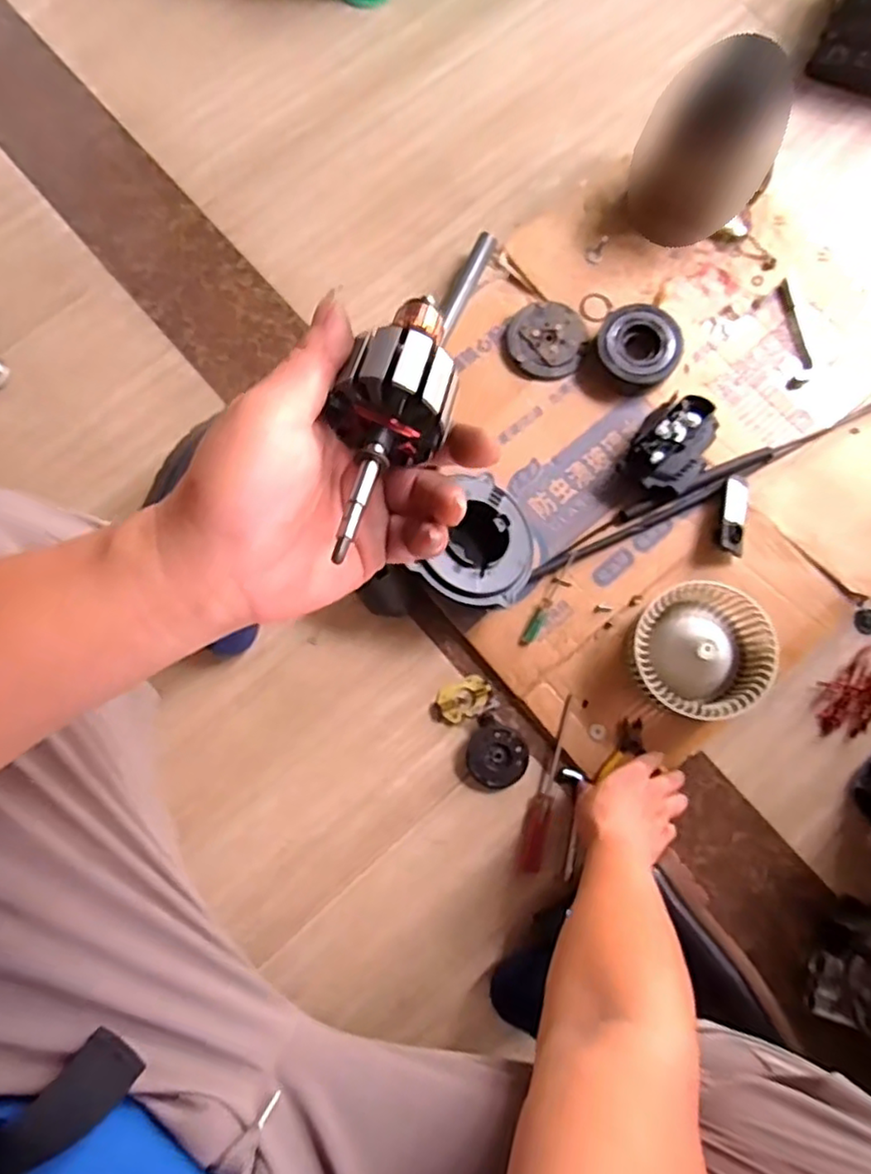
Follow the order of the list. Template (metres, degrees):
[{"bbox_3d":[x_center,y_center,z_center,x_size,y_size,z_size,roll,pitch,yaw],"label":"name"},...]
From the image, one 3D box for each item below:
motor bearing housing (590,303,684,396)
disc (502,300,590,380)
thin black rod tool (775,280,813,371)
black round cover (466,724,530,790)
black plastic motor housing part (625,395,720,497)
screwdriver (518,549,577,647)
[{"bbox_3d":[0.249,-0.293,0.809,0.101,0.040,0.107,0,79,1],"label":"motor bearing housing"},{"bbox_3d":[0.140,-0.312,0.824,0.101,0.014,0.104,0,79,1],"label":"disc"},{"bbox_3d":[0.460,-0.336,0.837,0.017,0.006,0.123,-10,78,-1],"label":"thin black rod tool"},{"bbox_3d":[0.070,0.194,0.741,0.067,0.015,0.068,0,78,1],"label":"black round cover"},{"bbox_3d":[0.277,-0.161,0.768,0.081,0.062,0.113,33,82,7],"label":"black plastic motor housing part"},{"bbox_3d":[0.131,0.012,0.753,0.016,0.012,0.124,28,80,7],"label":"screwdriver"}]

